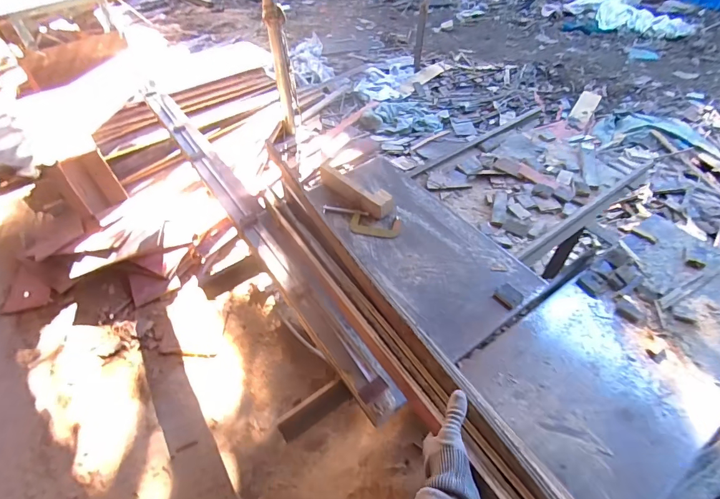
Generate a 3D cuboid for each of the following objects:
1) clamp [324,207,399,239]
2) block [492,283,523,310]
[{"bbox_3d":[0.003,-0.081,1.128,0.233,0.018,0.086,7,50,6],"label":"clamp"},{"bbox_3d":[0.373,0.118,0.962,0.058,0.010,0.062,-35,58,-25],"label":"block"}]

